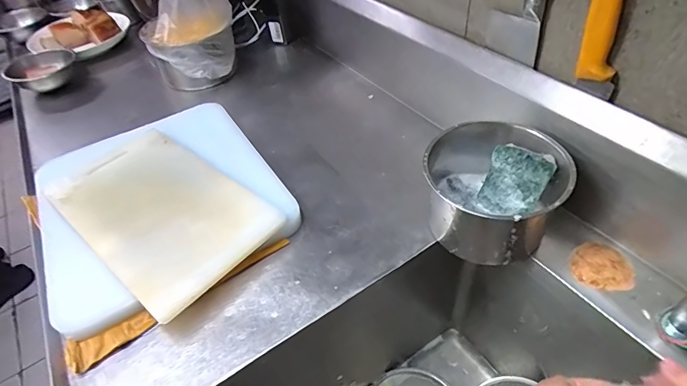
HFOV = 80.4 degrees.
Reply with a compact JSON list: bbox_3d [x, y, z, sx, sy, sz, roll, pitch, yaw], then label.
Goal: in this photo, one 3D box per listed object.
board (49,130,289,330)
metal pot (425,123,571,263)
[{"bbox_3d":[-0.285,0.019,0.624,0.366,0.024,0.207,28,56,31],"label":"board"},{"bbox_3d":[0.202,-0.011,0.563,0.165,0.115,0.188,5,47,12],"label":"metal pot"}]

